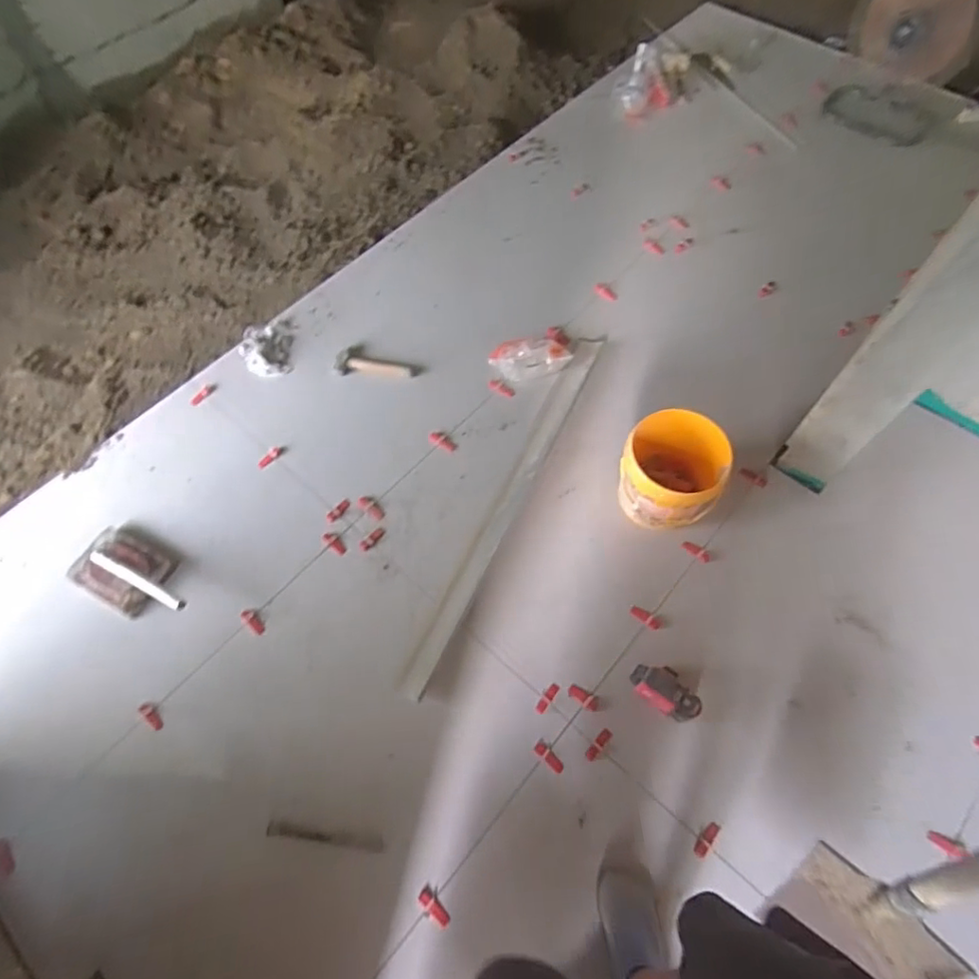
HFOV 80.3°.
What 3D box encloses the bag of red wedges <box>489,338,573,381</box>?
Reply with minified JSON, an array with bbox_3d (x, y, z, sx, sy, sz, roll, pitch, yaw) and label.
[{"bbox_3d":[0.124,-0.402,1.758,0.229,0.038,0.149,-17,65,-7],"label":"bag of red wedges"}]

